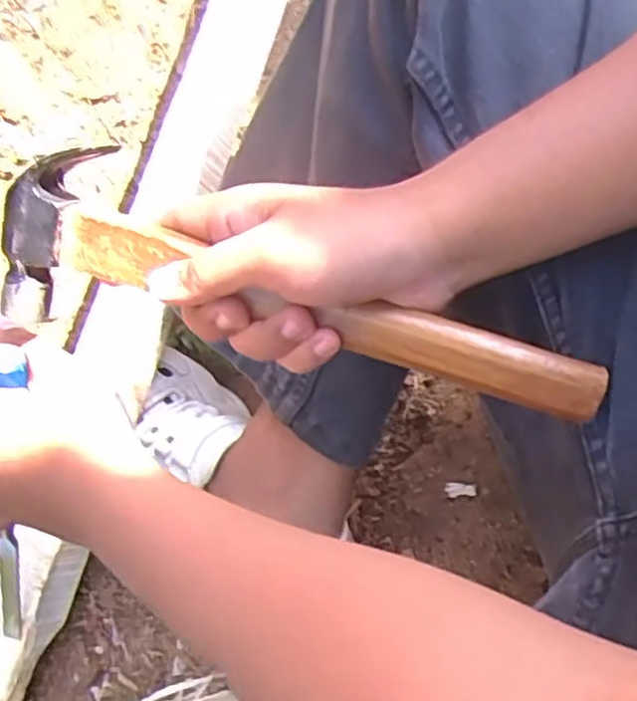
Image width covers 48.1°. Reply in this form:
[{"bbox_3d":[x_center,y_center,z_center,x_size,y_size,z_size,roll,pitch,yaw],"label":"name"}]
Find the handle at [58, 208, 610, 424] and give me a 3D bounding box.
[{"bbox_3d":[0.001,-0.017,0.321,0.251,0.024,0.021,17,59,6],"label":"handle"}]

